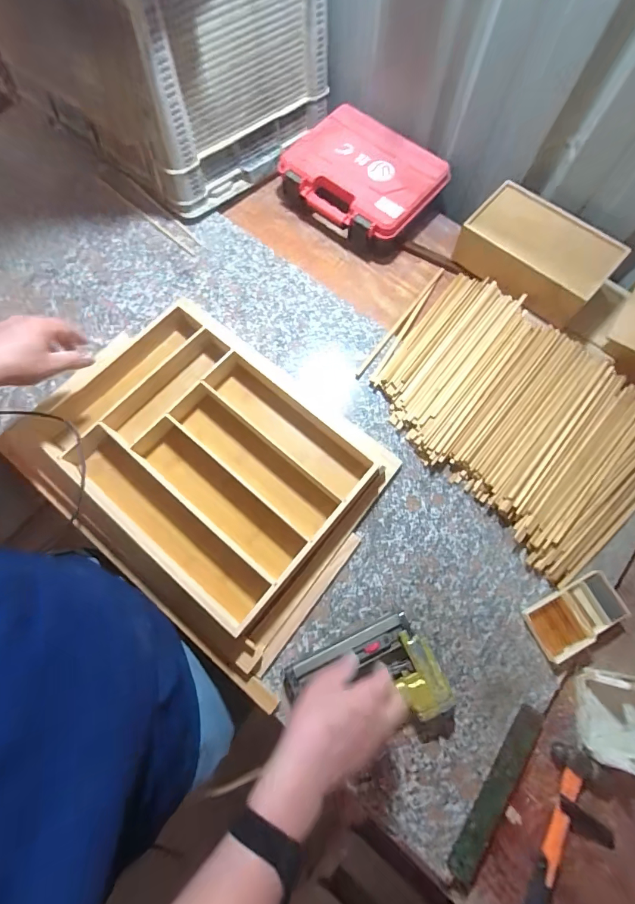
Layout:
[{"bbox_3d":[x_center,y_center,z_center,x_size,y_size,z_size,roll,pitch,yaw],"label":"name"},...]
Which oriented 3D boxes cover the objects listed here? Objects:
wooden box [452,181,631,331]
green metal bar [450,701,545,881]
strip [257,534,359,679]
[{"bbox_3d":[0.389,-0.357,0.713,0.142,0.126,0.256,-43,79,-13],"label":"wooden box"},{"bbox_3d":[0.241,0.448,0.506,0.036,0.009,0.218,36,75,9],"label":"green metal bar"},{"bbox_3d":[-0.012,0.221,0.566,0.025,0.011,0.233,38,75,10],"label":"strip"}]

